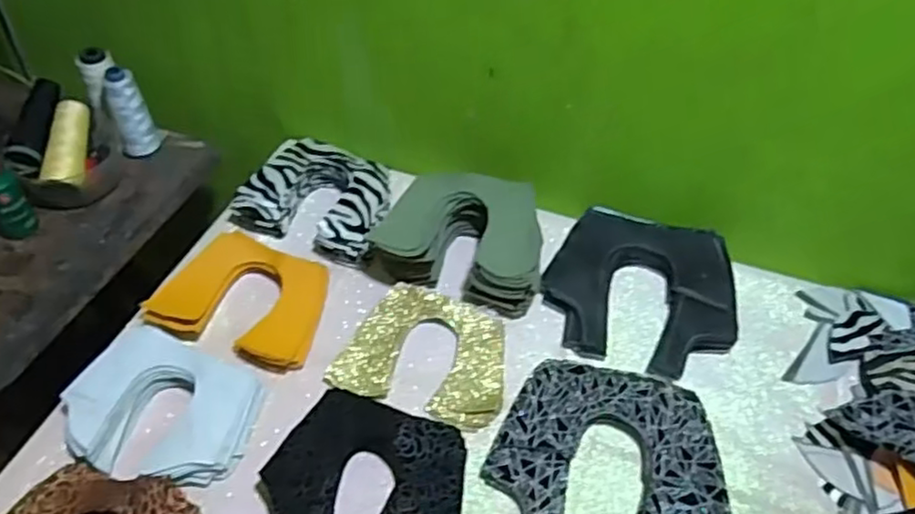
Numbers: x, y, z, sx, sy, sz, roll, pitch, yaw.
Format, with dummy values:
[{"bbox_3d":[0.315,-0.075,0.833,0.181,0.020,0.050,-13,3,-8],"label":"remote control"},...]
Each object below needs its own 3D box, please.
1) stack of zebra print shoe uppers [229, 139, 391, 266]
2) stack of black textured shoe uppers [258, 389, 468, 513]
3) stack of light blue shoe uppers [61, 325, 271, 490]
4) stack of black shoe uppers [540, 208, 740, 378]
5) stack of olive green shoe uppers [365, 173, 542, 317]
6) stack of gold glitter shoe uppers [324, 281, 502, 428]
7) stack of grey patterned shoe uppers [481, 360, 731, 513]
[{"bbox_3d":[-0.150,-0.071,0.777,0.161,0.044,0.136,17,49,12],"label":"stack of zebra print shoe uppers"},{"bbox_3d":[-0.072,0.186,0.569,0.158,0.030,0.125,17,49,12],"label":"stack of black textured shoe uppers"},{"bbox_3d":[-0.257,0.135,0.601,0.153,0.038,0.125,17,49,12],"label":"stack of light blue shoe uppers"},{"bbox_3d":[0.194,0.033,0.720,0.193,0.029,0.183,14,49,9],"label":"stack of black shoe uppers"},{"bbox_3d":[0.007,-0.027,0.736,0.180,0.067,0.152,14,49,9],"label":"stack of olive green shoe uppers"},{"bbox_3d":[-0.025,0.091,0.670,0.159,0.017,0.129,15,49,10],"label":"stack of gold glitter shoe uppers"},{"bbox_3d":[0.132,0.185,0.585,0.194,0.030,0.187,18,49,12],"label":"stack of grey patterned shoe uppers"}]

